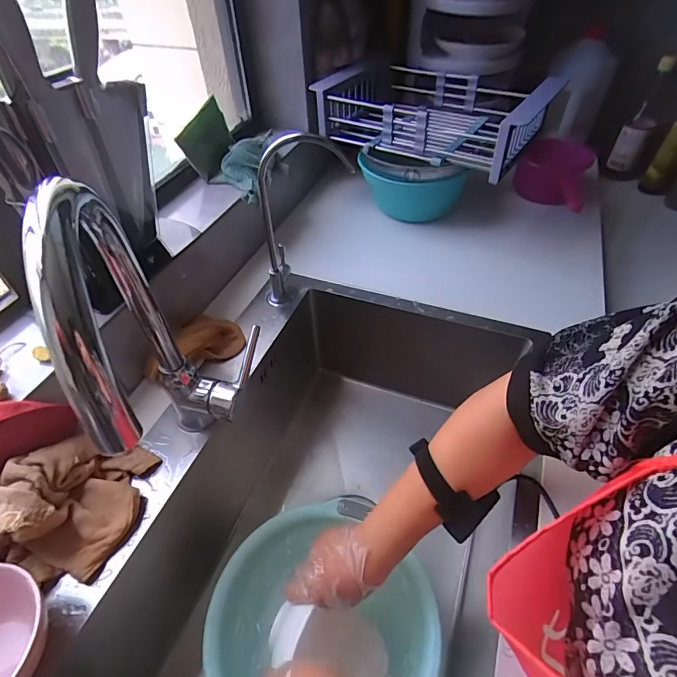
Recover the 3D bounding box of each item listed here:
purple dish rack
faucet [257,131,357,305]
[{"bbox_3d":[0.165,-0.412,0.735,0.390,0.113,0.225,33,55,27],"label":"purple dish rack"},{"bbox_3d":[-0.048,-0.161,0.591,0.130,0.260,0.053,0,47,1],"label":"faucet"}]

